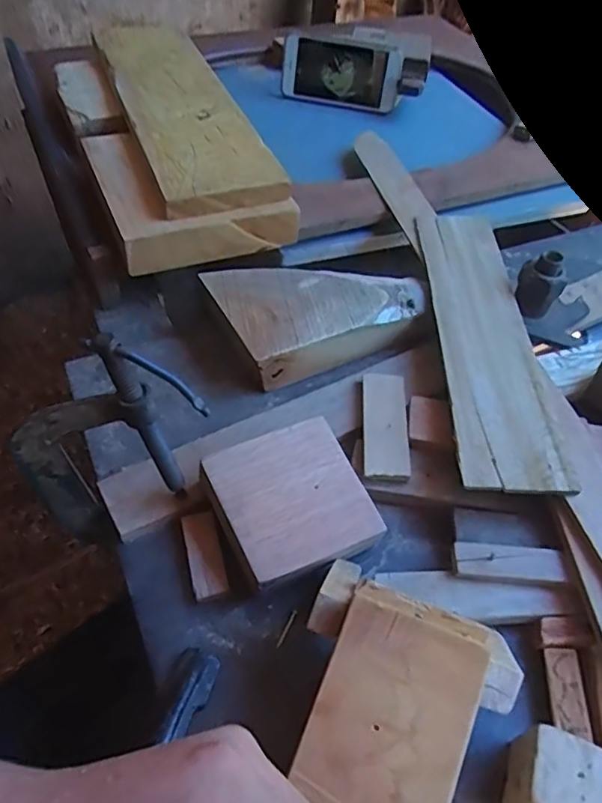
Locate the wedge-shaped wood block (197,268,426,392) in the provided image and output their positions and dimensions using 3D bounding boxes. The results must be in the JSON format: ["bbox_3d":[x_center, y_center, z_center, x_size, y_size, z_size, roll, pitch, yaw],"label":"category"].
[{"bbox_3d":[0.013,-0.082,0.492,0.179,0.040,0.111,-22,58,-19],"label":"wedge-shaped wood block"}]

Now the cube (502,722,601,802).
[{"bbox_3d":[0.126,0.190,0.286,0.041,0.039,0.041,21,55,11],"label":"cube"}]

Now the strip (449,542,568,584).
[{"bbox_3d":[0.127,0.098,0.354,0.068,0.004,0.021,5,54,0],"label":"strip"}]

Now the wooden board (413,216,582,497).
[{"bbox_3d":[0.146,-0.062,0.468,0.073,0.005,0.313,3,48,-1],"label":"wooden board"}]

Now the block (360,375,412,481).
[{"bbox_3d":[0.062,0.016,0.425,0.033,0.012,0.097,4,54,-1],"label":"block"}]

